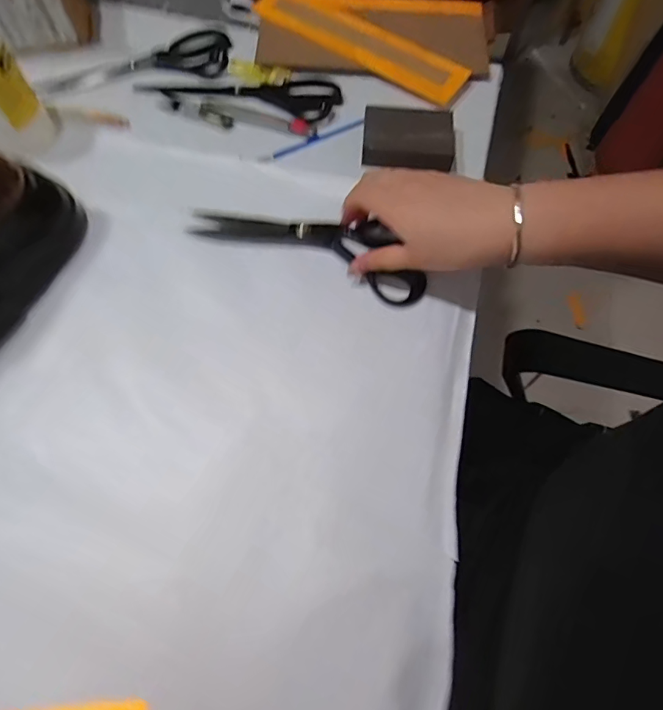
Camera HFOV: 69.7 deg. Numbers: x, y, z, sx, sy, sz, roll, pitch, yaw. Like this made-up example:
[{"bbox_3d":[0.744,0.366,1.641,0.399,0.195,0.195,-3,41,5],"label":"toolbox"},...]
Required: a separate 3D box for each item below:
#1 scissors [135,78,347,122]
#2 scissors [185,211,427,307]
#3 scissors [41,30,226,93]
[{"bbox_3d":[-0.108,-0.320,0.575,0.236,0.014,0.067,12,66,5],"label":"scissors"},{"bbox_3d":[-0.021,-0.111,0.473,0.237,0.018,0.073,16,68,7],"label":"scissors"},{"bbox_3d":[-0.237,-0.358,0.588,0.225,0.017,0.078,-10,66,-5],"label":"scissors"}]

